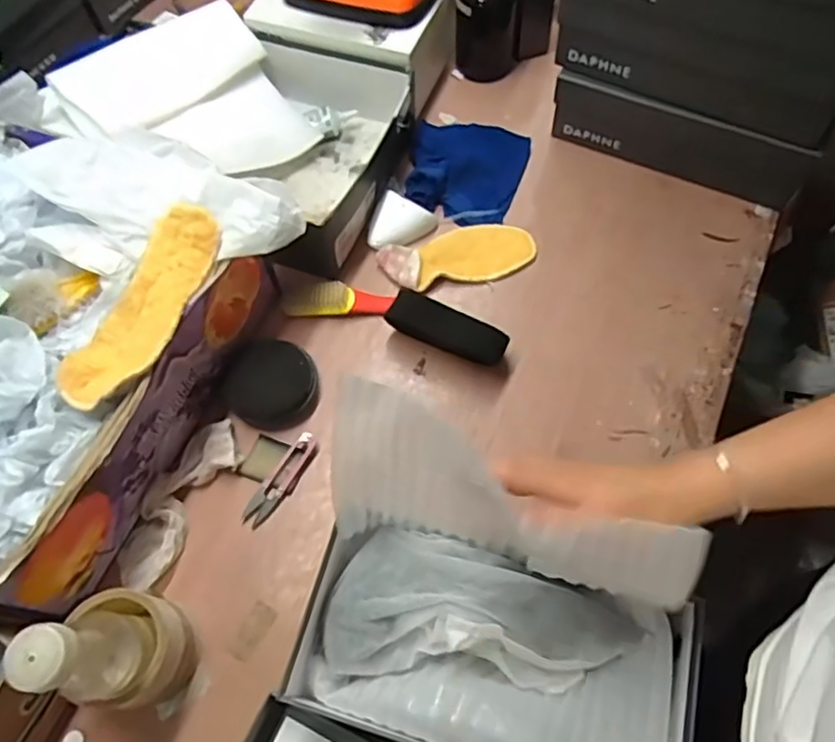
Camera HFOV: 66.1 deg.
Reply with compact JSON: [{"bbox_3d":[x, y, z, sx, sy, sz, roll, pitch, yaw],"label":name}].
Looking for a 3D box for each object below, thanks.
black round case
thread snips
[{"bbox_3d":[-0.156,0.010,0.677,0.099,0.036,0.097,-9,64,-2],"label":"black round case"},{"bbox_3d":[-0.136,0.108,0.641,0.027,0.013,0.102,31,69,16],"label":"thread snips"}]

